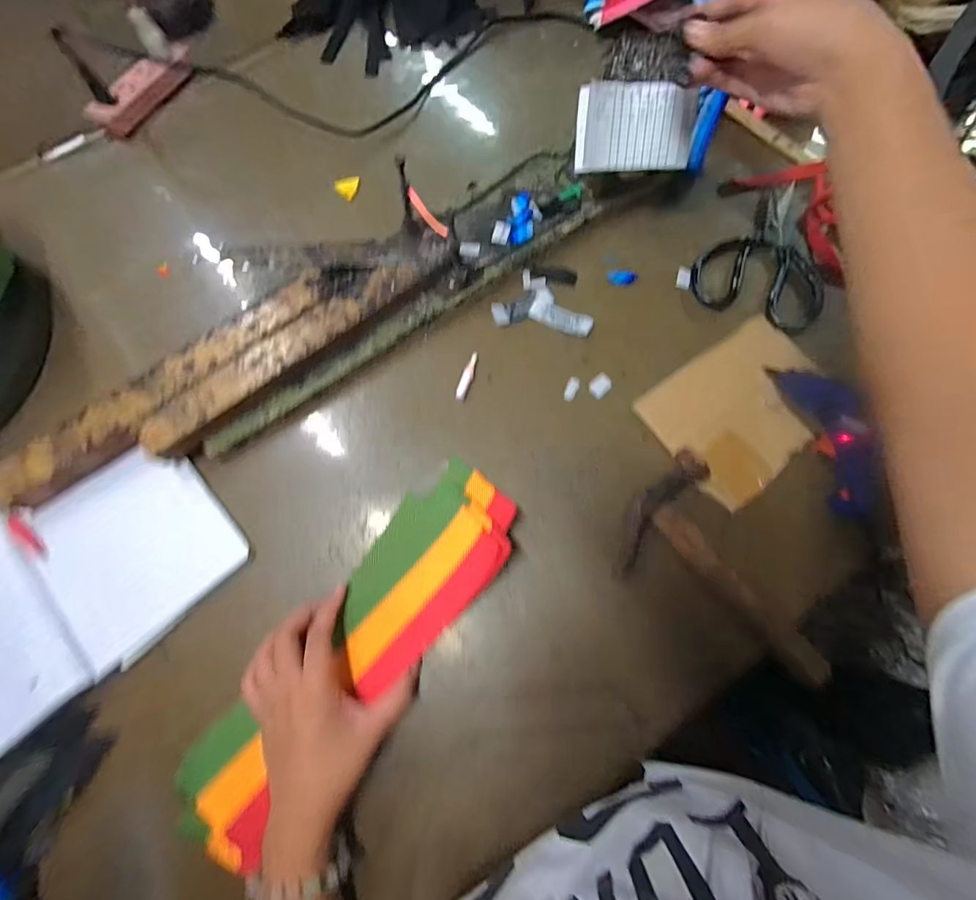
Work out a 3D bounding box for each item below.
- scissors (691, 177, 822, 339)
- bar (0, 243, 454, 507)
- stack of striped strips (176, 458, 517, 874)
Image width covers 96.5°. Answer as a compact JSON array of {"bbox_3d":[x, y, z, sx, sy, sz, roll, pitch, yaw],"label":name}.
[{"bbox_3d":[0.295,-0.208,0.455,0.128,0.007,0.171,23,75,8],"label":"scissors"},{"bbox_3d":[-0.223,-0.075,0.404,0.428,0.043,0.087,-37,76,-9],"label":"bar"},{"bbox_3d":[-0.103,0.151,0.347,0.095,0.038,0.322,39,79,11],"label":"stack of striped strips"}]

